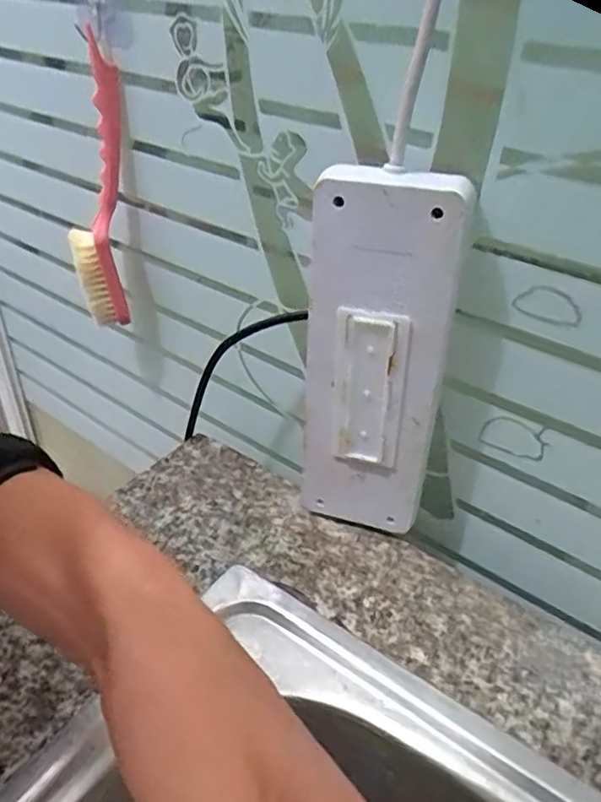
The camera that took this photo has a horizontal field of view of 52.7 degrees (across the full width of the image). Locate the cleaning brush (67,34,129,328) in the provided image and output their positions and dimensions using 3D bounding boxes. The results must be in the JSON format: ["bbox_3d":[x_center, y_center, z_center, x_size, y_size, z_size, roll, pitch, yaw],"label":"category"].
[{"bbox_3d":[-0.151,-0.152,0.453,0.037,0.202,0.023,-10,33,-28],"label":"cleaning brush"}]

